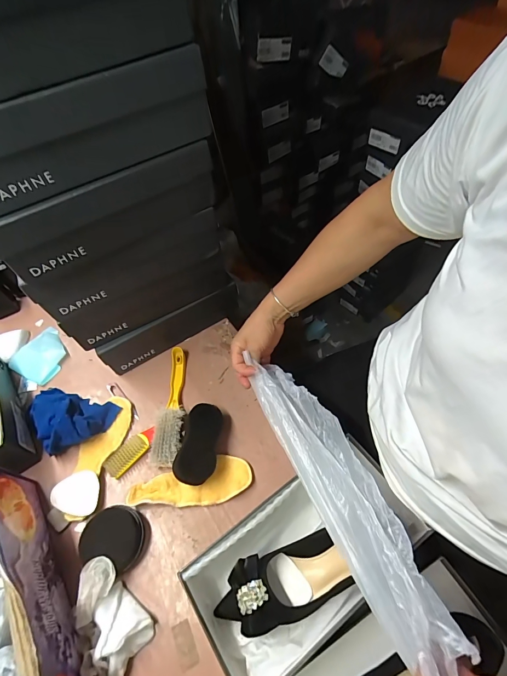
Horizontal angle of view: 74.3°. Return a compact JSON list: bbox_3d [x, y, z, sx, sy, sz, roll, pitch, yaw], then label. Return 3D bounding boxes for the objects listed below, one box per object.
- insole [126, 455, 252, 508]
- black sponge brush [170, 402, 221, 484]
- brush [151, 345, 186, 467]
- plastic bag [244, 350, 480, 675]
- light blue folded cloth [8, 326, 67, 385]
[{"bbox_3d":[-0.103,0.241,0.549,0.197,0.016,0.065,-12,56,-3],"label":"insole"},{"bbox_3d":[-0.094,0.180,0.575,0.065,0.029,0.132,23,55,-20],"label":"black sponge brush"},{"bbox_3d":[-0.147,0.117,0.628,0.051,0.035,0.234,-1,56,4],"label":"brush"},{"bbox_3d":[0.106,0.183,0.432,0.072,0.052,0.391,-24,54,-11],"label":"plastic bag"},{"bbox_3d":[-0.452,0.034,0.723,0.103,0.020,0.114,22,60,19],"label":"light blue folded cloth"}]

